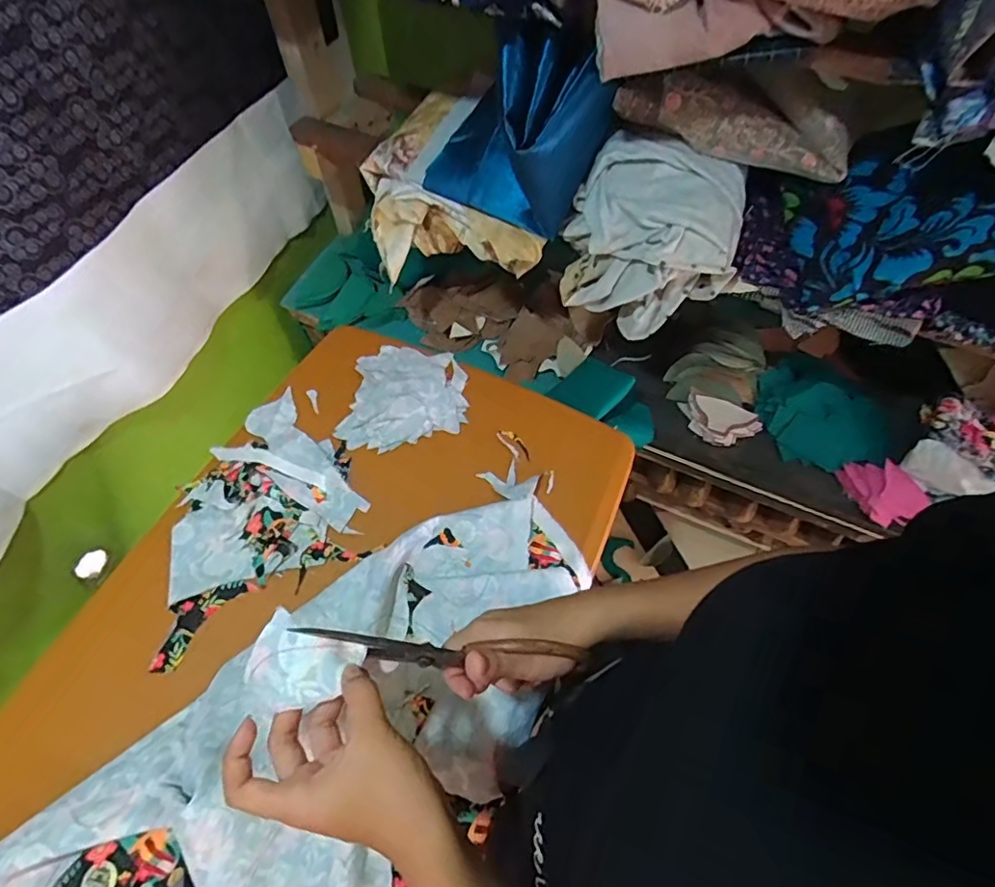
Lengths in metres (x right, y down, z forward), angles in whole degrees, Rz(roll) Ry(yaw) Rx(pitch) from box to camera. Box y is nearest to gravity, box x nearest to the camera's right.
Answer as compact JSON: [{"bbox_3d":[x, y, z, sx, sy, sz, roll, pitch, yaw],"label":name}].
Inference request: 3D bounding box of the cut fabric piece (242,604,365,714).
[{"bbox_3d":[-0.126,0.140,0.359,0.067,0.027,0.050,19,61,11],"label":"cut fabric piece"}]

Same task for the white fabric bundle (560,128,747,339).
[{"bbox_3d":[0.180,-0.242,0.663,0.184,0.162,0.135,25,62,14],"label":"white fabric bundle"}]

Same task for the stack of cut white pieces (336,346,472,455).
[{"bbox_3d":[-0.120,-0.063,0.759,0.156,0.014,0.167,6,59,3],"label":"stack of cut white pieces"}]

